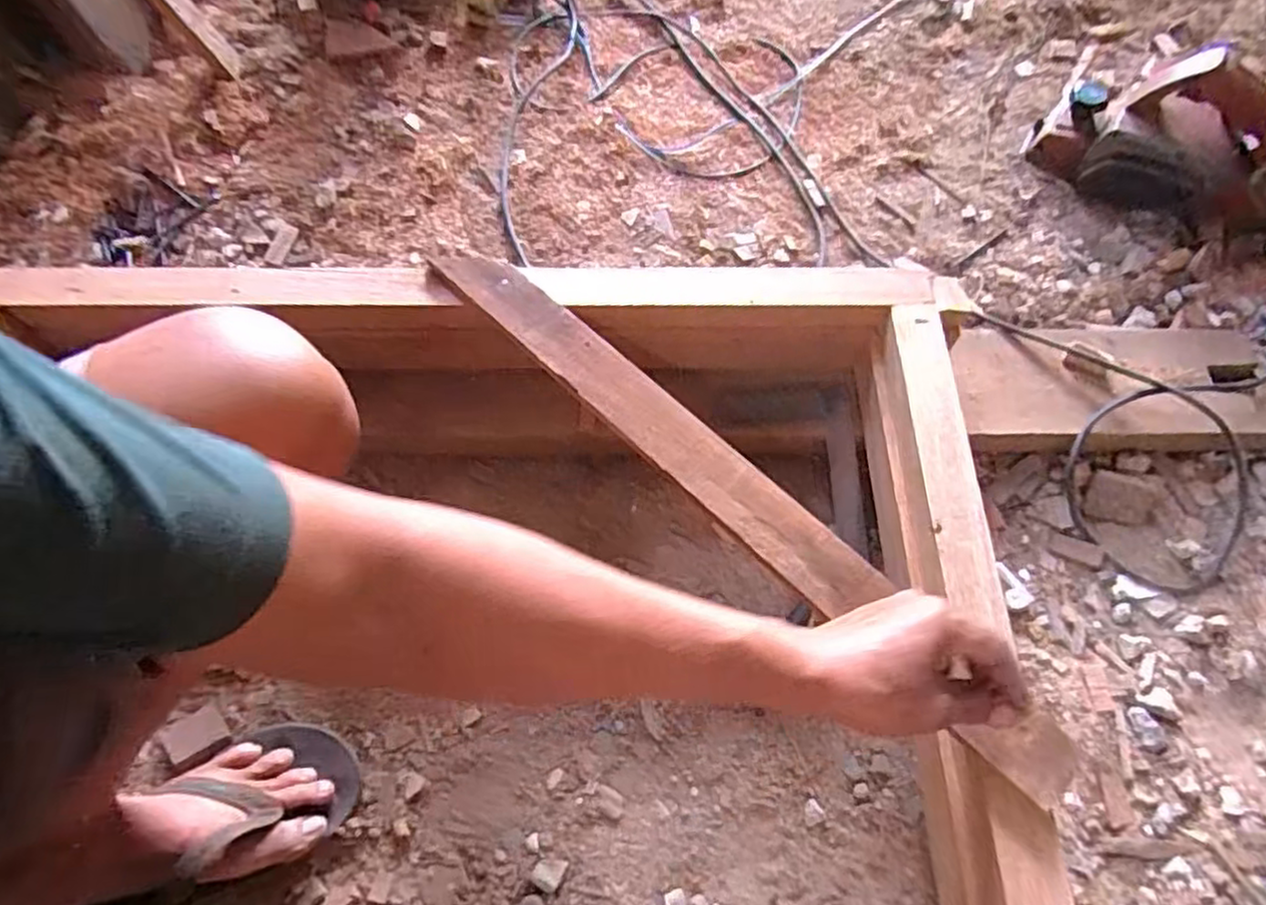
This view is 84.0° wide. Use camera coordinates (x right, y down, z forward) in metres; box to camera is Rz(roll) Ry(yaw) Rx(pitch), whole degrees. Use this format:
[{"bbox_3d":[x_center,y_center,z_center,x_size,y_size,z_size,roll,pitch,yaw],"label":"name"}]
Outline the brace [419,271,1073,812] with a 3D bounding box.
[{"bbox_3d":[0.065,0.017,0.558,0.616,0.017,0.065,41,73,17],"label":"brace"}]

